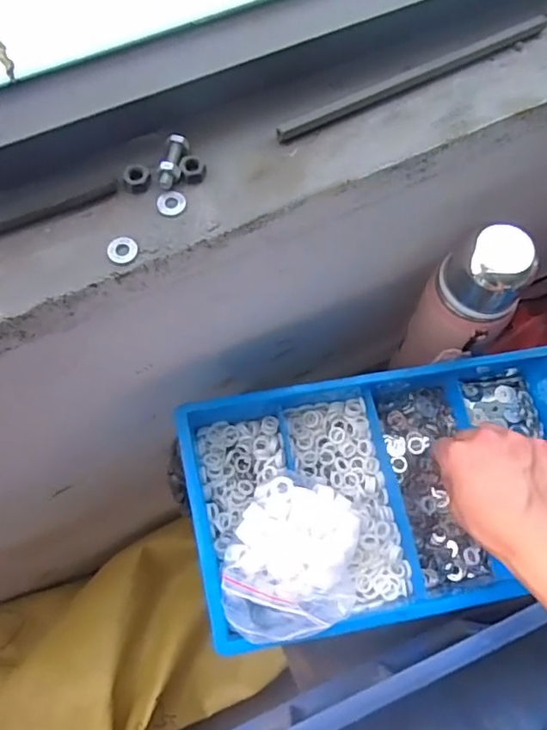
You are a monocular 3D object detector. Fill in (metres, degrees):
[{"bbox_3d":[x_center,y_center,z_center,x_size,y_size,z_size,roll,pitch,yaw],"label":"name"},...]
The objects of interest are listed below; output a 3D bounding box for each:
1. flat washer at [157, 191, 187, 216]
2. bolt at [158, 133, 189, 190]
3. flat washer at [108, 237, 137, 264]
[{"bbox_3d":[-0.065,-0.104,0.369,0.019,0.004,0.017,-24,70,-10],"label":"flat washer"},{"bbox_3d":[-0.065,-0.131,0.372,0.013,0.014,0.035,10,68,3],"label":"bolt"},{"bbox_3d":[-0.093,-0.071,0.356,0.016,0.004,0.018,32,71,11],"label":"flat washer"}]

